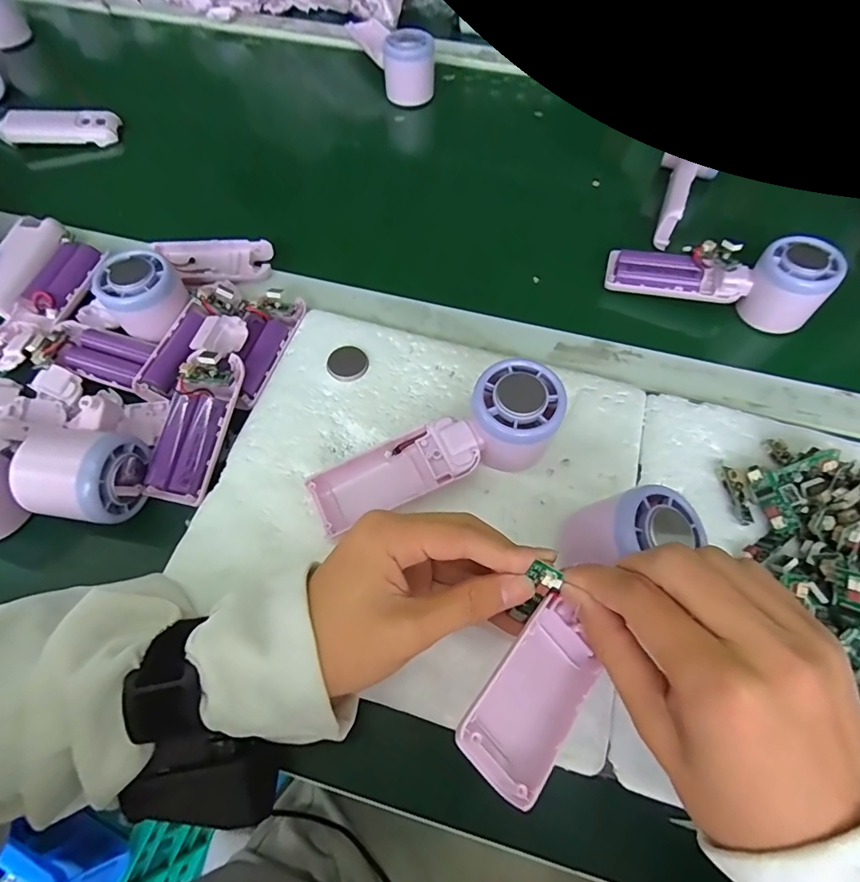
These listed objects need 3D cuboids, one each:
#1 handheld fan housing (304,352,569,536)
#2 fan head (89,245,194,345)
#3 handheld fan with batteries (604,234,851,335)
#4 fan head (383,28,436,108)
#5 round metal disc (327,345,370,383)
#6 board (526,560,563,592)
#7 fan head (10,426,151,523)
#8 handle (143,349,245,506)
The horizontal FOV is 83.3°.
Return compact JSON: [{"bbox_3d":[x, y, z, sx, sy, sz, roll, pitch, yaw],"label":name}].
[{"bbox_3d":[0.008,0.009,0.317,0.167,0.061,0.054,-25,63,6],"label":"handheld fan housing"},{"bbox_3d":[-0.217,-0.111,0.371,0.059,0.043,0.057,23,65,11],"label":"fan head"},{"bbox_3d":[0.234,-0.141,0.396,0.159,0.057,0.046,17,64,8],"label":"handheld fan with batteries"},{"bbox_3d":[-0.023,-0.424,0.551,0.055,0.059,0.042,-6,61,-4],"label":"fan head"},{"bbox_3d":[-0.061,-0.059,0.364,0.030,0.004,0.029,0,63,0],"label":"round metal disc"},{"bbox_3d":[0.056,0.065,0.234,0.014,0.008,0.008,28,64,14],"label":"board"},{"bbox_3d":[-0.217,0.019,0.299,0.056,0.043,0.050,4,63,2],"label":"fan head"},{"bbox_3d":[-0.158,-0.011,0.325,0.038,0.019,0.103,11,75,5],"label":"handle"}]

